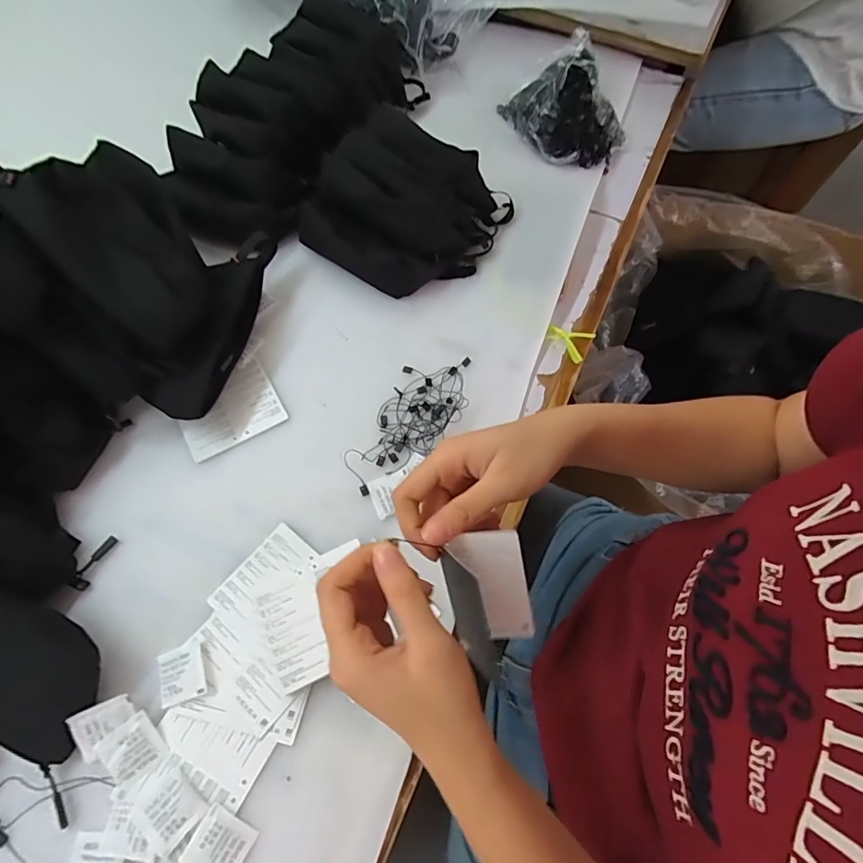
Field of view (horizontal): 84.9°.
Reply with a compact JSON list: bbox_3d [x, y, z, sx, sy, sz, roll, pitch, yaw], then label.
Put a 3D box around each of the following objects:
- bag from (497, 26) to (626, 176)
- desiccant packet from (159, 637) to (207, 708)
[{"bbox_3d":[0.181,-0.431,0.631,0.124,0.065,0.168,-22,68,-11],"label":"bag"},{"bbox_3d":[-0.204,0.197,0.385,0.036,0.004,0.042,-22,65,-4],"label":"desiccant packet"}]

